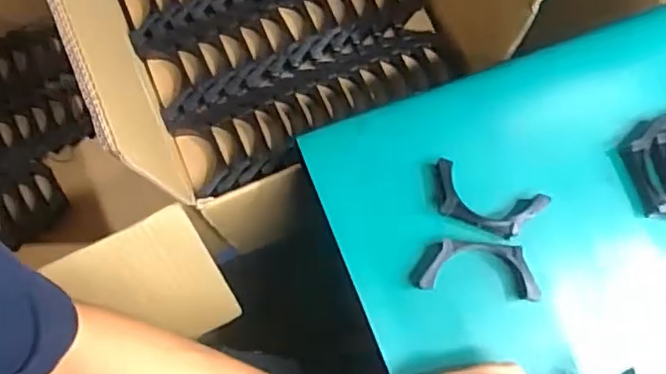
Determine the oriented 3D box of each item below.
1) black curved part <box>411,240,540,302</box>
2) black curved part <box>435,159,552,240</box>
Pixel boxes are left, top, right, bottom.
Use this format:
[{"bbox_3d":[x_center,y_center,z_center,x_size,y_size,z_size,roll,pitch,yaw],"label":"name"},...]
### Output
[{"bbox_3d":[0.112,0.065,0.502,0.094,0.020,0.040,6,75,1],"label":"black curved part"},{"bbox_3d":[0.121,0.014,0.514,0.090,0.024,0.041,22,76,5],"label":"black curved part"}]

